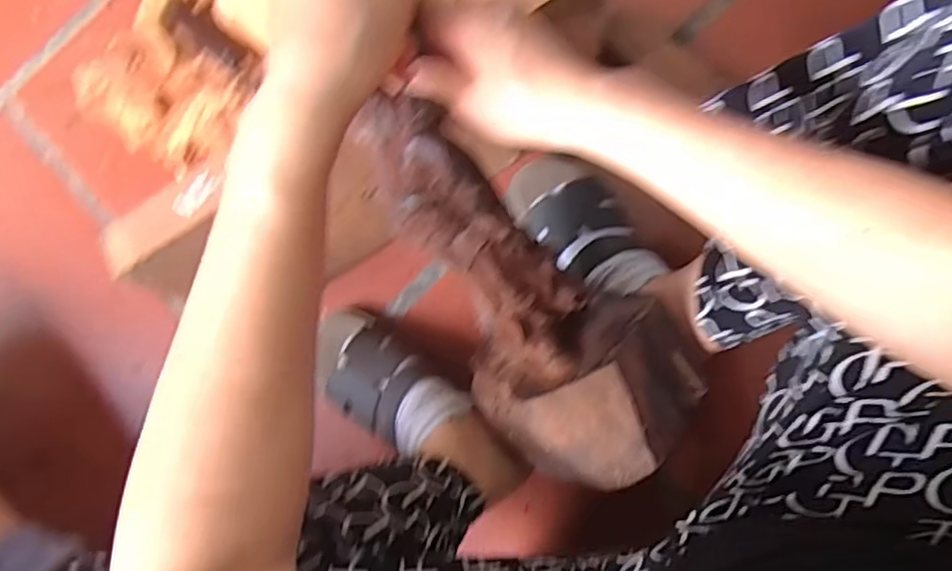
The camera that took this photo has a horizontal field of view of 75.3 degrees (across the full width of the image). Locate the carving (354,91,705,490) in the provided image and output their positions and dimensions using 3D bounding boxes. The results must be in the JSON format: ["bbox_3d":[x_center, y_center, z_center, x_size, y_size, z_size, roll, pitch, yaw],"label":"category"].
[{"bbox_3d":[0.035,0.012,0.447,0.156,0.099,0.297,-37,108,1],"label":"carving"}]

